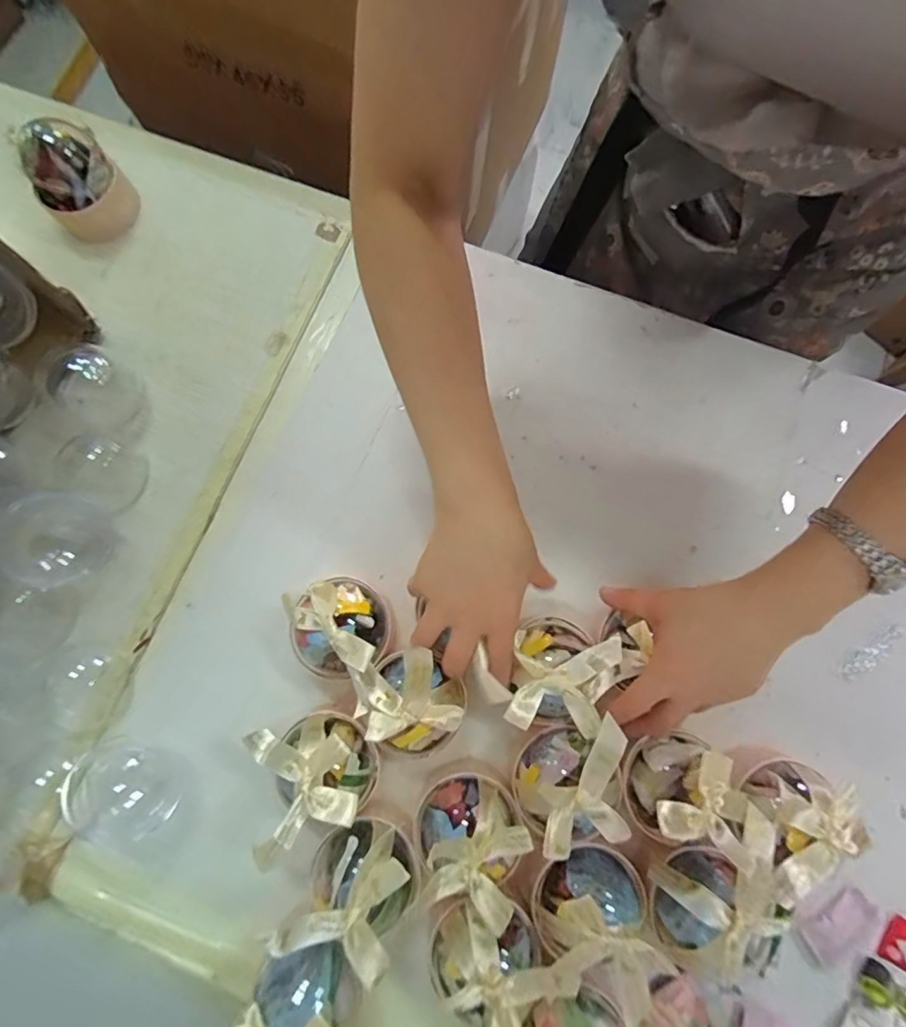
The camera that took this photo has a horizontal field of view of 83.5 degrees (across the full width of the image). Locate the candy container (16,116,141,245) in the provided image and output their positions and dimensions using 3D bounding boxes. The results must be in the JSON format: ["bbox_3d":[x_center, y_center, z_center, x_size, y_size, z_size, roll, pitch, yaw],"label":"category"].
[{"bbox_3d":[-0.372,-0.332,0.511,0.072,0.086,0.079,-4,77,-1],"label":"candy container"}]

